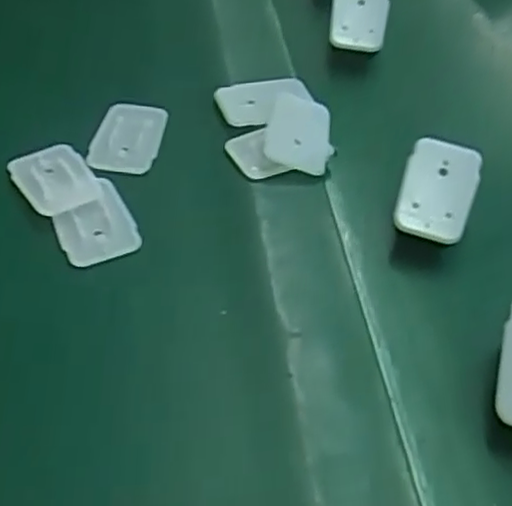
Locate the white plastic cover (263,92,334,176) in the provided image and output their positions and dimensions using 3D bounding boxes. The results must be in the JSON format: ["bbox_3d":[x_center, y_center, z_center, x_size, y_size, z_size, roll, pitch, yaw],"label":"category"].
[{"bbox_3d":[0.030,-0.083,0.485,0.045,0.013,0.063,11,55,2],"label":"white plastic cover"}]

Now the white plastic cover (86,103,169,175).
[{"bbox_3d":[-0.087,-0.081,0.488,0.044,0.009,0.062,14,56,5],"label":"white plastic cover"}]

